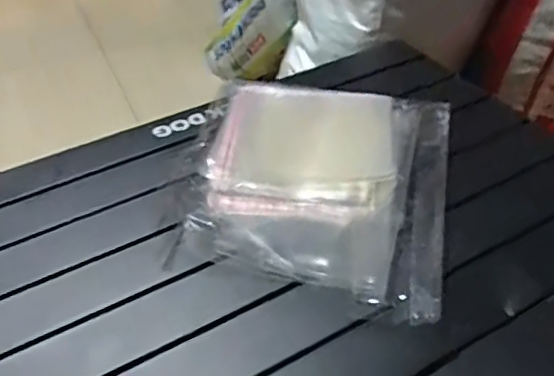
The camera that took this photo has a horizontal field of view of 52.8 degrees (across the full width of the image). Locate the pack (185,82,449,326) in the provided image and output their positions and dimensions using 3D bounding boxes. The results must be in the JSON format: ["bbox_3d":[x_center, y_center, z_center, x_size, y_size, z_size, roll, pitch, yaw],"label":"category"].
[{"bbox_3d":[0.039,-0.019,0.561,0.252,0.022,0.294,8,44,12],"label":"pack"}]

